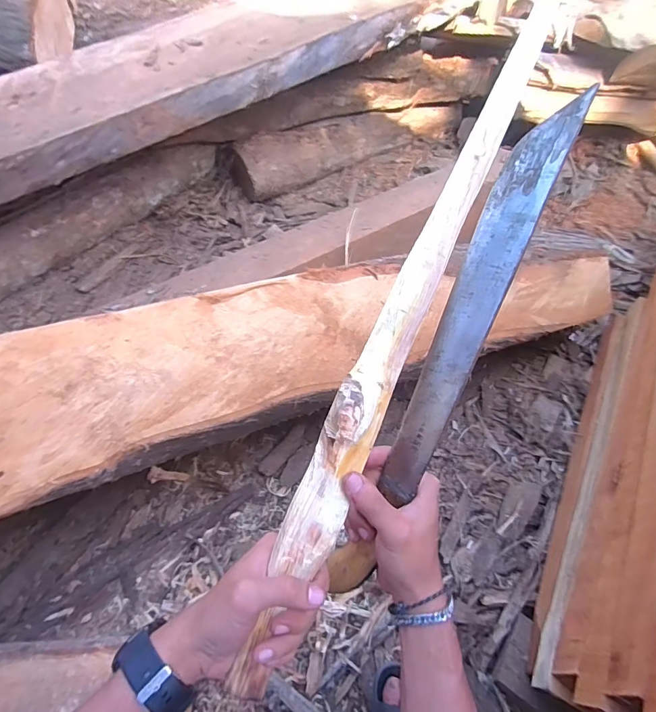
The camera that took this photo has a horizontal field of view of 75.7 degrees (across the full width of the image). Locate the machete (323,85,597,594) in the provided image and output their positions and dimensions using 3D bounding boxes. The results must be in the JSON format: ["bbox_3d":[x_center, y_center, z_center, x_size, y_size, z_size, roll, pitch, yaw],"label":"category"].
[{"bbox_3d":[0.085,0.019,0.331,0.041,0.398,0.021,26,15,23],"label":"machete"}]

